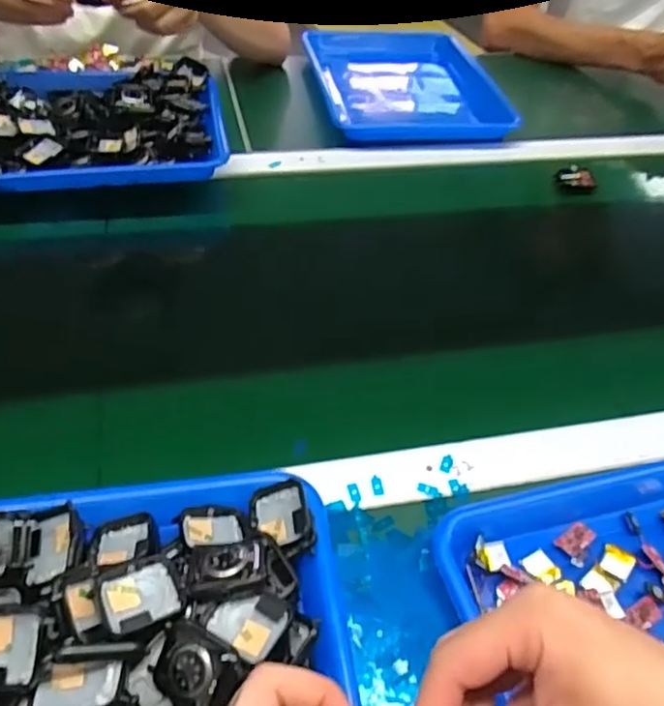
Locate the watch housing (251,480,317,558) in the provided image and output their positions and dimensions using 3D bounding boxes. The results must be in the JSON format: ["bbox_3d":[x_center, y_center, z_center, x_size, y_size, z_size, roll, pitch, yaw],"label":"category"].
[{"bbox_3d":[-0.032,0.104,0.399,0.033,0.019,0.049,-9,48,-14],"label":"watch housing"}]

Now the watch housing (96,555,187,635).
[{"bbox_3d":[-0.103,0.129,0.342,0.040,0.010,0.034,-21,53,-24],"label":"watch housing"}]

